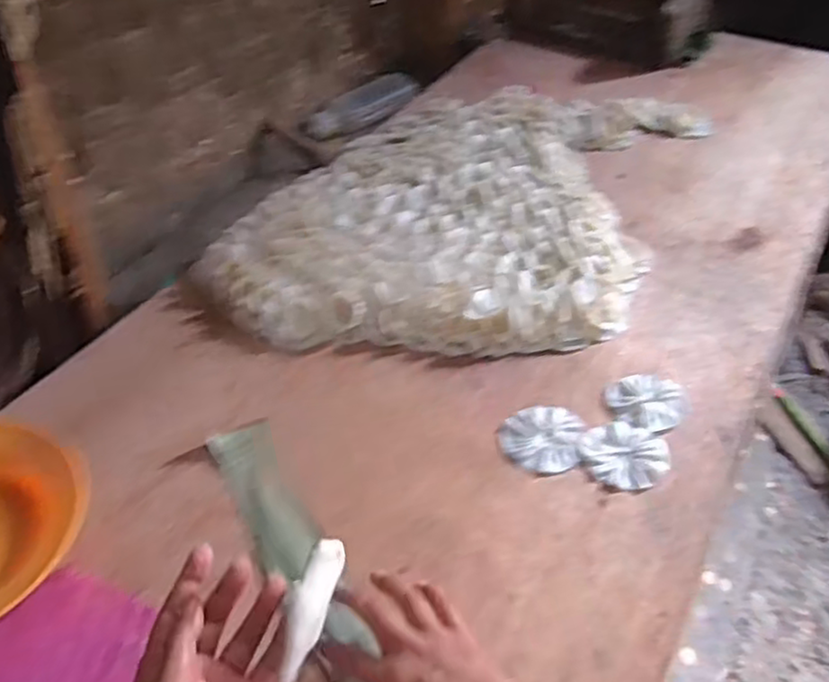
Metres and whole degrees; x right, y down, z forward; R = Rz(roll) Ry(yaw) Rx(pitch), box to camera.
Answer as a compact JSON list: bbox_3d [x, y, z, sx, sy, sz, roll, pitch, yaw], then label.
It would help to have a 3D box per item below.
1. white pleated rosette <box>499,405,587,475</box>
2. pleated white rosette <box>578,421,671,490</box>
[{"bbox_3d":[0.124,0.094,0.698,0.076,0.006,0.079,0,45,0],"label":"white pleated rosette"},{"bbox_3d":[0.201,0.108,0.683,0.080,0.006,0.073,0,45,0],"label":"pleated white rosette"}]

